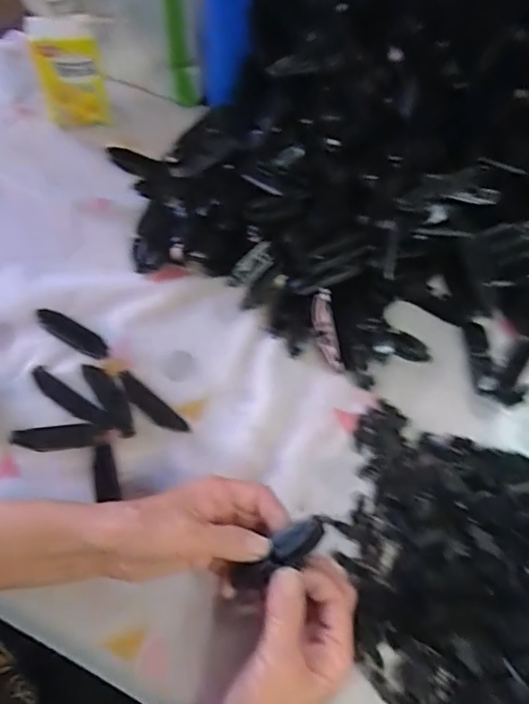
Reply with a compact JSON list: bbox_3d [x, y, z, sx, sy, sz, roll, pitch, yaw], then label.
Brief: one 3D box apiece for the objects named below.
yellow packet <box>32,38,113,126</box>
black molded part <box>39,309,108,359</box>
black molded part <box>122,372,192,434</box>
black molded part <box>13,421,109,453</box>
[{"bbox_3d":[-0.221,-0.308,0.607,0.069,0.107,0.032,-8,63,-7],"label":"yellow packet"},{"bbox_3d":[-0.179,-0.018,0.498,0.078,0.007,0.020,27,64,11],"label":"black molded part"},{"bbox_3d":[-0.102,0.048,0.477,0.078,0.010,0.018,37,67,15],"label":"black molded part"},{"bbox_3d":[-0.174,0.072,0.448,0.075,0.006,0.021,-8,63,-7],"label":"black molded part"}]

